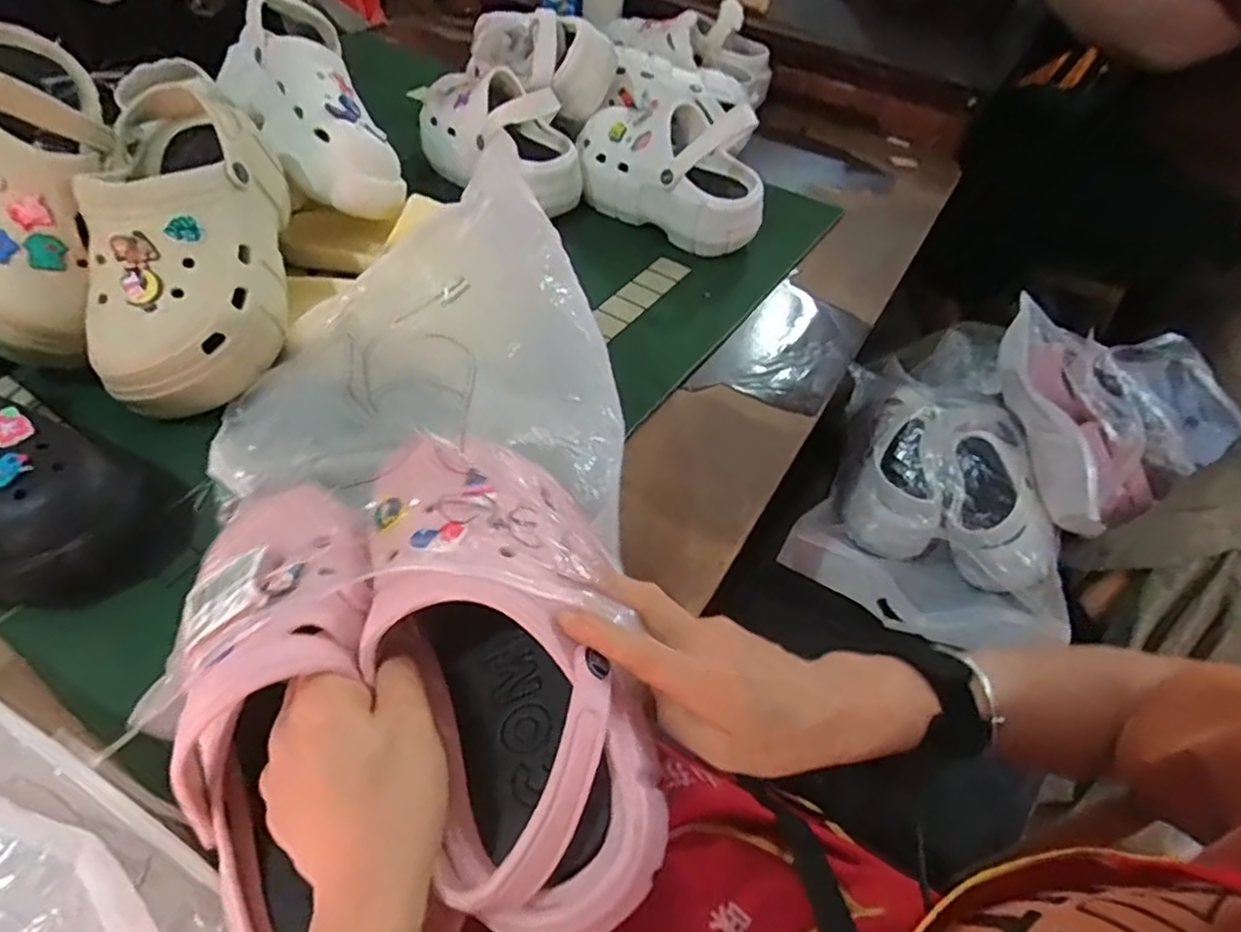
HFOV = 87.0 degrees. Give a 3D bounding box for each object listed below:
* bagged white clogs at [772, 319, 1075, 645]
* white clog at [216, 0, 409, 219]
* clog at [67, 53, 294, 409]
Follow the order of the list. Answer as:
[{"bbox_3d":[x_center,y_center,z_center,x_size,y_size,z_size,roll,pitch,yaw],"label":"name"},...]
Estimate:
[{"bbox_3d":[0.382,0.017,0.790,0.270,0.105,0.368,20,53,10],"label":"bagged white clogs"},{"bbox_3d":[-0.304,-0.359,0.651,0.123,0.083,0.241,-32,80,-27],"label":"white clog"},{"bbox_3d":[-0.335,-0.179,0.519,0.113,0.093,0.267,-5,75,-9],"label":"clog"}]

